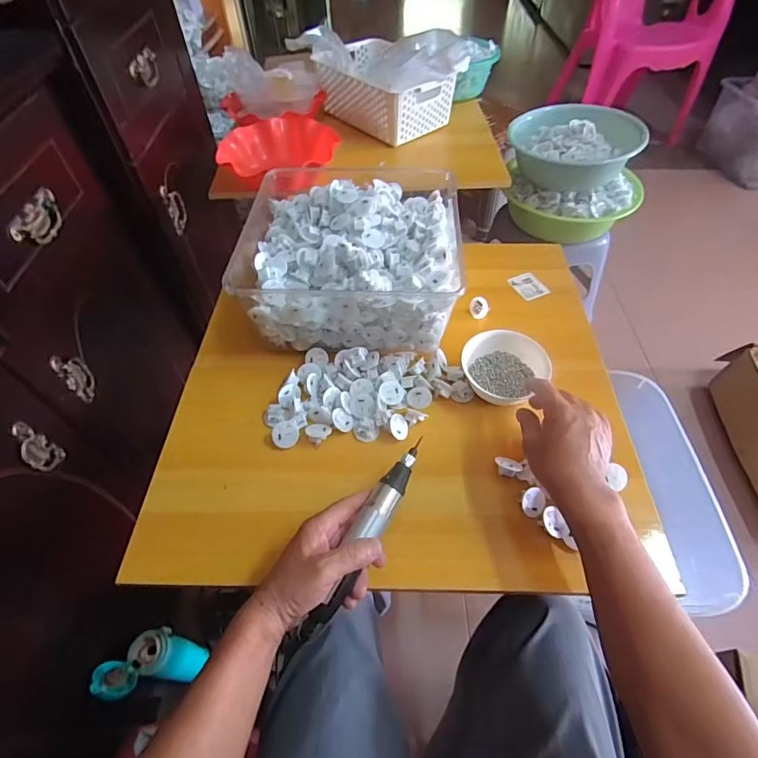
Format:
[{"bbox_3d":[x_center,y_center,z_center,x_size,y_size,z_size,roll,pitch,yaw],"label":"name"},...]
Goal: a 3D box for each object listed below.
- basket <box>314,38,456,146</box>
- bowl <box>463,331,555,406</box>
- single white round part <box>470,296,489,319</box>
[{"bbox_3d":[0.016,-0.649,1.002,0.285,0.107,0.205,37,61,25],"label":"basket"},{"bbox_3d":[0.173,-0.014,0.609,0.116,0.062,0.101,19,55,14],"label":"bowl"},{"bbox_3d":[0.165,-0.116,0.716,0.019,0.033,0.034,-23,86,-54],"label":"single white round part"}]

